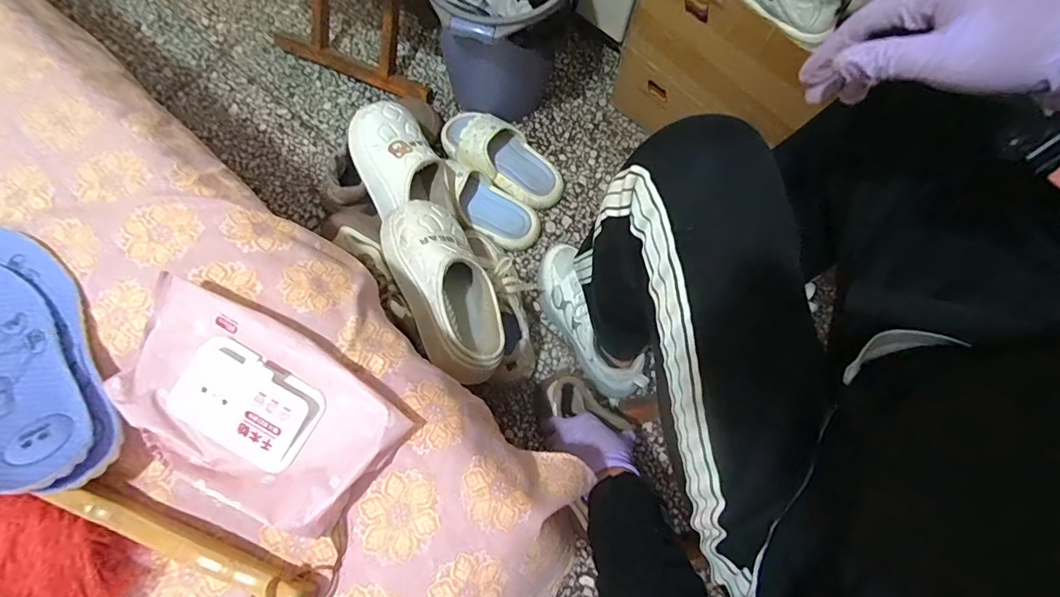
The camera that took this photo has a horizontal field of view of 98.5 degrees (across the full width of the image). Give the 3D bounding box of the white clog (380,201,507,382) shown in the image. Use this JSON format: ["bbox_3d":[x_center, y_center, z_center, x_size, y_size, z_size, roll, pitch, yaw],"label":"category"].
[{"bbox_3d":[-0.109,-0.019,0.583,0.107,0.085,0.253,-25,78,-8],"label":"white clog"}]

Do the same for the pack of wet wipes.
[{"bbox_3d":[-0.198,0.075,0.324,0.207,0.039,0.116,31,77,5],"label":"pack of wet wipes"}]

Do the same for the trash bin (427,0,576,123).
[{"bbox_3d":[-0.049,-0.447,0.756,0.219,0.247,0.246,-7,76,-4],"label":"trash bin"}]

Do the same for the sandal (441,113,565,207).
[{"bbox_3d":[-0.046,-0.252,0.800,0.239,0.079,0.109,34,76,7],"label":"sandal"}]

